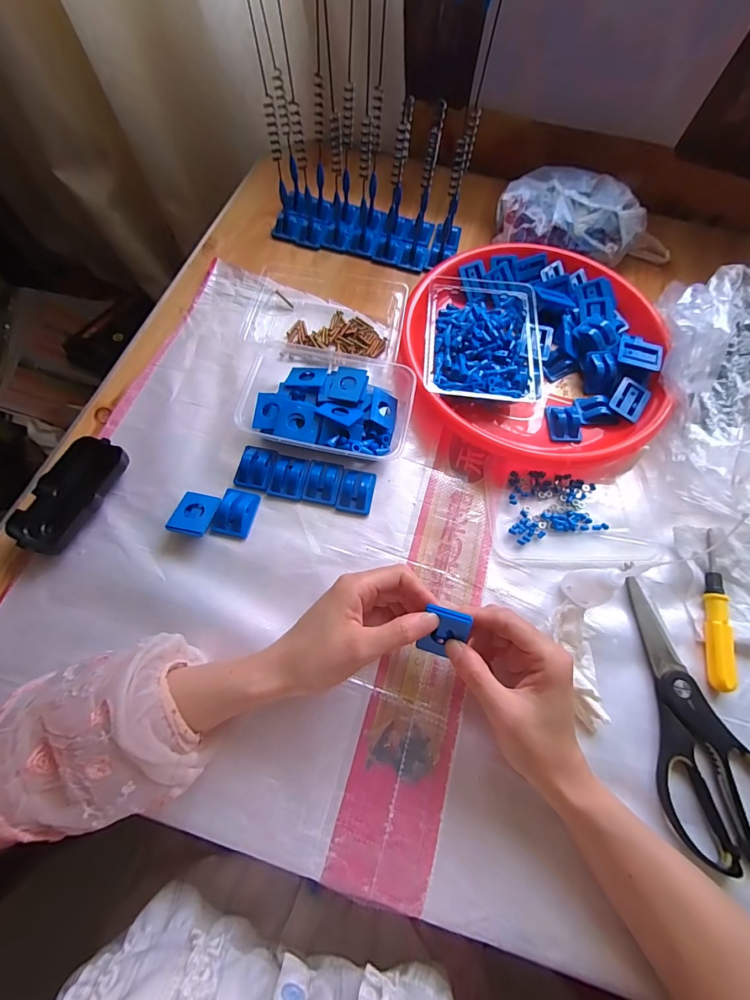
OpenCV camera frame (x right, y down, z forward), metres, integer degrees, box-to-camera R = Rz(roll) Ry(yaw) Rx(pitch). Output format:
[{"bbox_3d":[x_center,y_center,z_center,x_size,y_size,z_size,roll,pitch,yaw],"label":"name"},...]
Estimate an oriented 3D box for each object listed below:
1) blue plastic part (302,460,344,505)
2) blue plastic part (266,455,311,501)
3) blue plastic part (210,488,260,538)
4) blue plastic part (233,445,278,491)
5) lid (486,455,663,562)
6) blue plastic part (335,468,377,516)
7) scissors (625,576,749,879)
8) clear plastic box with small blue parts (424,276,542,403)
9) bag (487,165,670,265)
[{"bbox_3d":[-0.051,-0.020,0.389,0.033,0.012,0.044,11,68,1],"label":"blue plastic part"},{"bbox_3d":[-0.084,-0.025,0.387,0.033,0.012,0.043,13,68,2],"label":"blue plastic part"},{"bbox_3d":[-0.131,0.011,0.370,0.034,0.014,0.046,11,68,2],"label":"blue plastic part"},{"bbox_3d":[-0.117,-0.034,0.387,0.036,0.013,0.046,14,68,3],"label":"blue plastic part"},{"bbox_3d":[0.197,0.009,0.388,0.165,0.008,0.102,2,68,-2],"label":"lid"},{"bbox_3d":[-0.017,-0.011,0.386,0.034,0.015,0.046,12,68,2],"label":"blue plastic part"},{"bbox_3d":[0.269,0.174,0.323,0.086,0.010,0.202,5,68,-1],"label":"scissors"},{"bbox_3d":[0.124,-0.183,0.443,0.132,0.035,0.178,7,68,0],"label":"clear plastic box with small blue parts"},{"bbox_3d":[0.273,-0.366,0.514,0.234,0.061,0.117,1,68,-3],"label":"bag"}]

